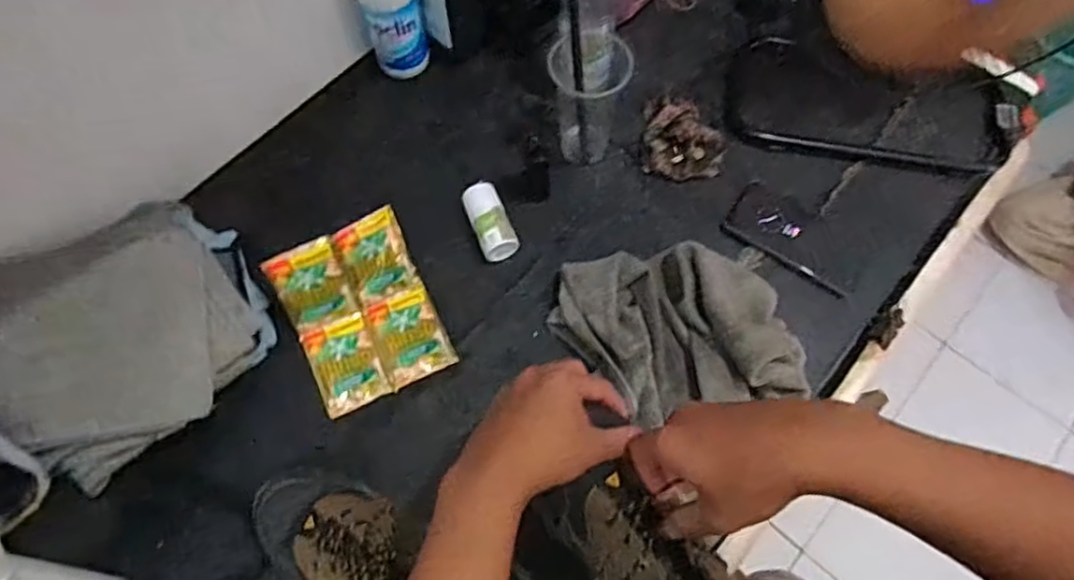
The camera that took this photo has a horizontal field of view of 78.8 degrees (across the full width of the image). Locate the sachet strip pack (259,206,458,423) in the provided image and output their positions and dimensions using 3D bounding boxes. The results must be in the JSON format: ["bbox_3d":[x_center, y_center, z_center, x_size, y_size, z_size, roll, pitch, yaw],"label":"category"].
[{"bbox_3d":[-0.190,0.021,0.700,0.148,0.084,0.170,-24,69,-10],"label":"sachet strip pack"}]

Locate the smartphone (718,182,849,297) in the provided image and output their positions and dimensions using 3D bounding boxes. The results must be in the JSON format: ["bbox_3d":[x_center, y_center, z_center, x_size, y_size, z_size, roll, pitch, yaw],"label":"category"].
[{"bbox_3d":[0.303,-0.065,0.766,0.157,0.006,0.080,35,71,14],"label":"smartphone"}]

